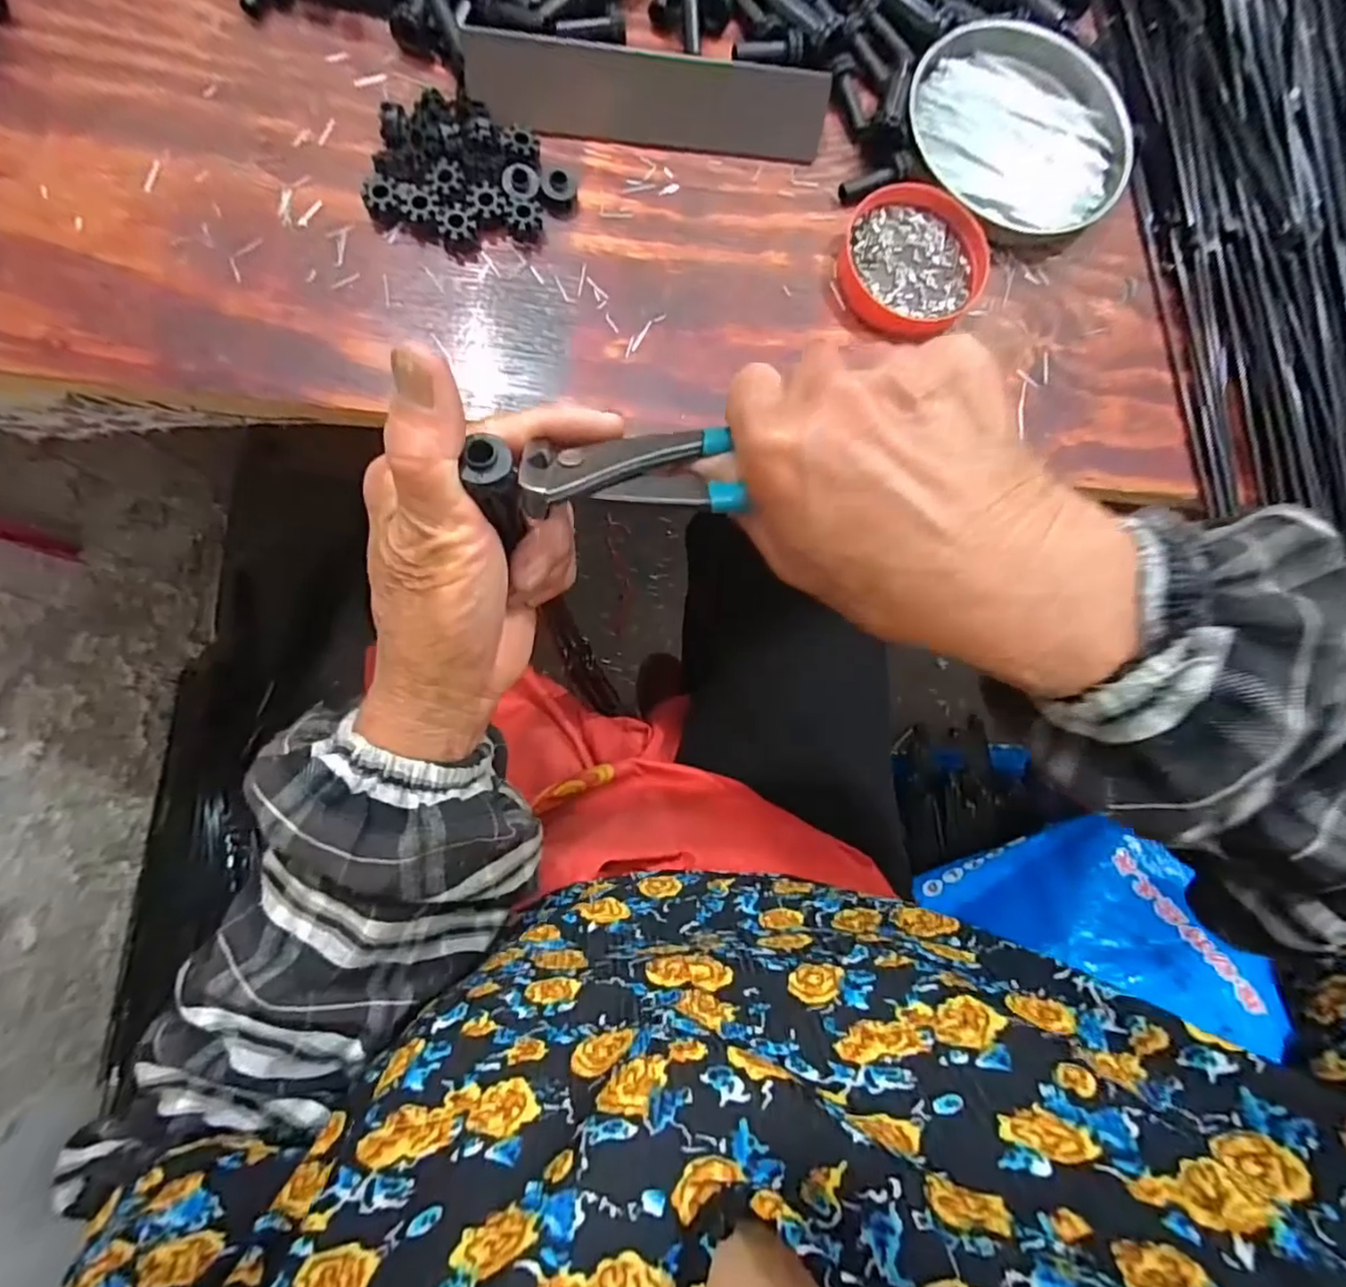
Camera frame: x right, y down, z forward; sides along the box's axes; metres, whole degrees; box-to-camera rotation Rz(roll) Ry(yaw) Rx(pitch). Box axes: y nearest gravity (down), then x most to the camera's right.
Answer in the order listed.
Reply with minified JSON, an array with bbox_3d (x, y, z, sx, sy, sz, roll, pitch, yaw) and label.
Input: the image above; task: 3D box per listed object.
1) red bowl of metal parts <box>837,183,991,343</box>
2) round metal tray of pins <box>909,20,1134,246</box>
[{"bbox_3d":[0.131,-0.207,0.345,0.077,0.020,0.076,1,82,-7],"label":"red bowl of metal parts"},{"bbox_3d":[0.200,-0.296,0.366,0.130,0.020,0.119,1,82,-7],"label":"round metal tray of pins"}]

